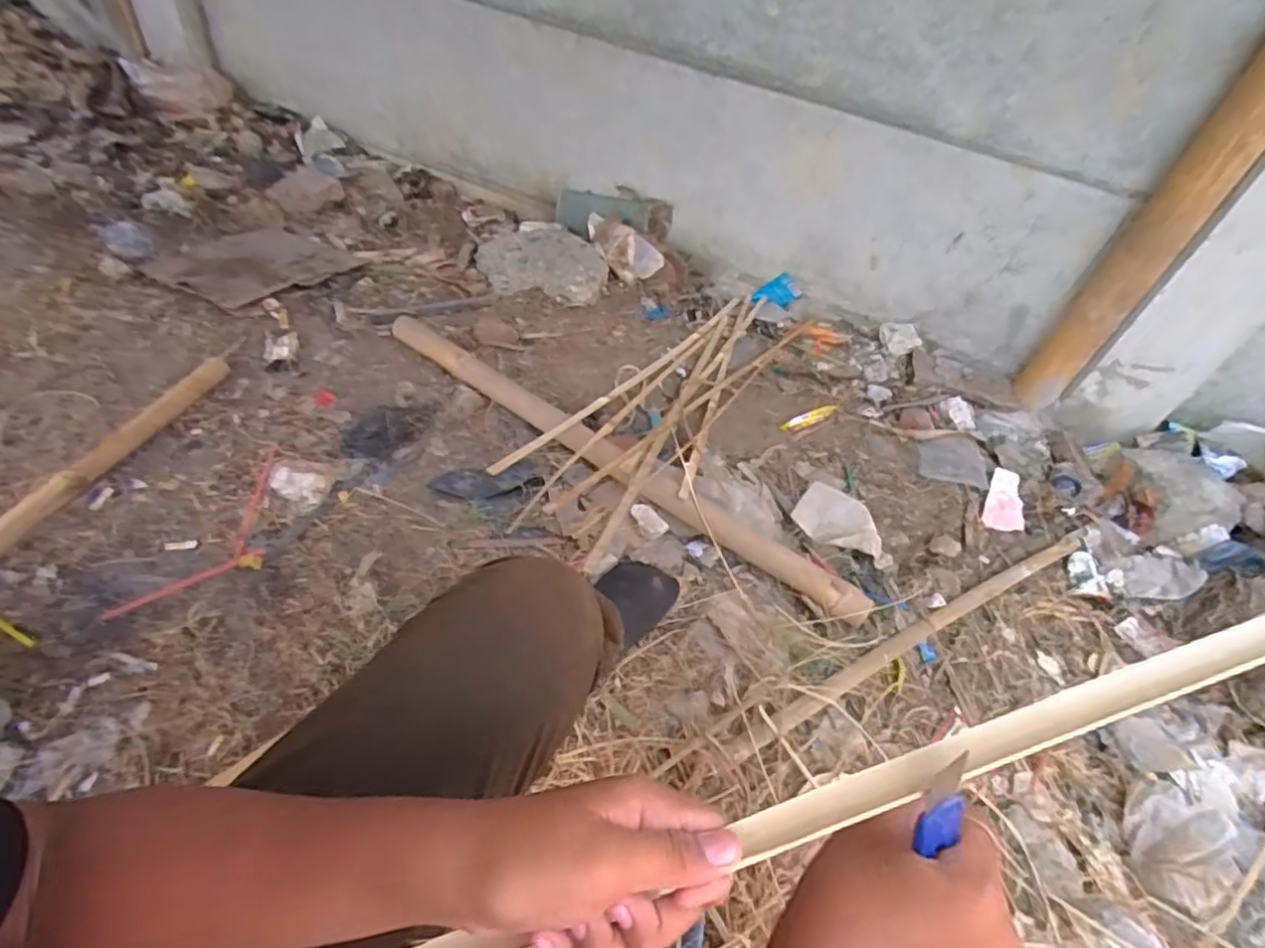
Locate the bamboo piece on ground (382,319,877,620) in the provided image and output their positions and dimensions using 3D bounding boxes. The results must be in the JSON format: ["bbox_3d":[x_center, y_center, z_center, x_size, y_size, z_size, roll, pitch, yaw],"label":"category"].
[{"bbox_3d":[-0.052,-0.037,1.090,0.971,0.046,0.066,33,51,18],"label":"bamboo piece on ground"}]

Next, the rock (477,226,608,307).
[{"bbox_3d":[-0.221,-0.484,1.458,0.330,0.077,0.214,18,48,5],"label":"rock"}]

